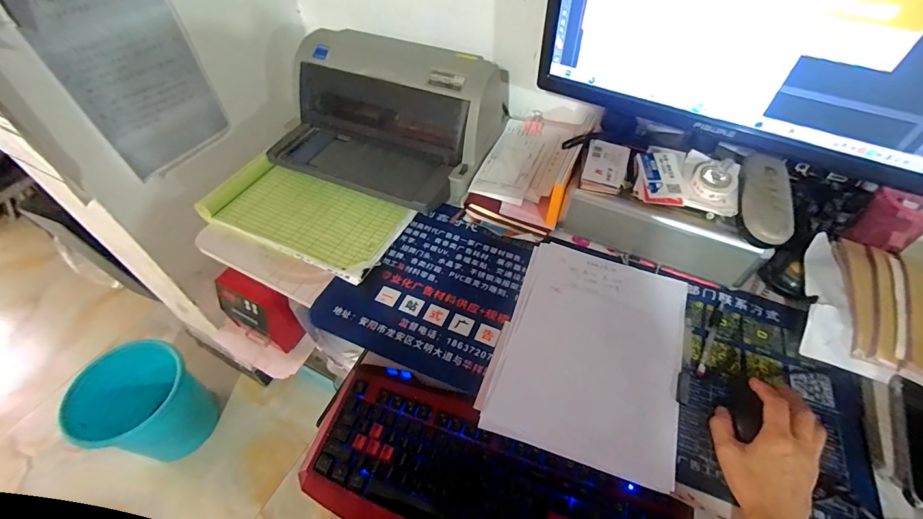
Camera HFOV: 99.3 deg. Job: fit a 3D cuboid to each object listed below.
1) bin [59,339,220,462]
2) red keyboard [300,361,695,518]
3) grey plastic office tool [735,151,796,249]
[{"bbox_3d":[-0.850,0.394,1.073,0.258,0.274,0.255,0,50,0],"label":"bin"},{"bbox_3d":[0.031,0.281,0.469,0.446,0.035,0.178,18,54,13],"label":"red keyboard"},{"bbox_3d":[0.404,-0.079,0.527,0.057,0.049,0.147,18,52,14],"label":"grey plastic office tool"}]

